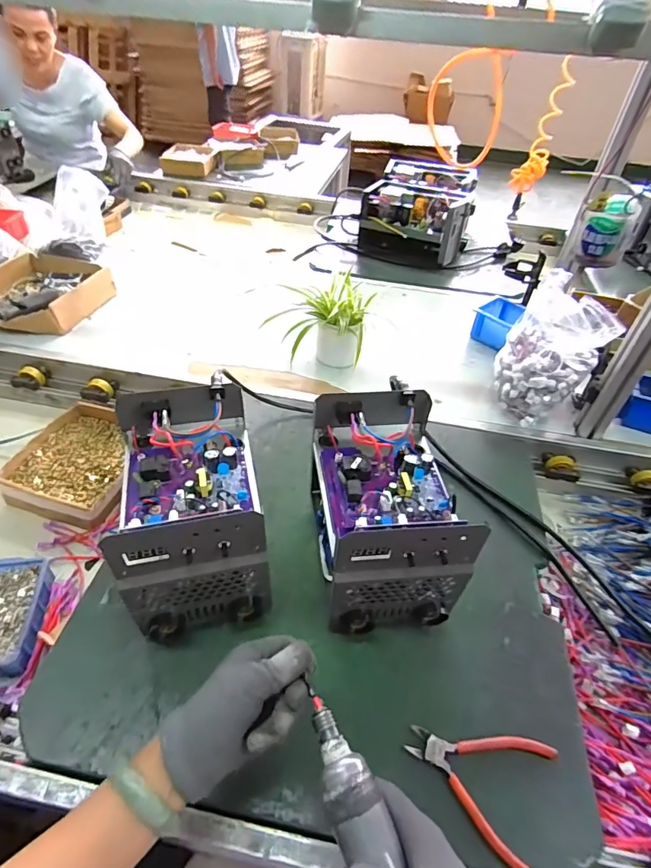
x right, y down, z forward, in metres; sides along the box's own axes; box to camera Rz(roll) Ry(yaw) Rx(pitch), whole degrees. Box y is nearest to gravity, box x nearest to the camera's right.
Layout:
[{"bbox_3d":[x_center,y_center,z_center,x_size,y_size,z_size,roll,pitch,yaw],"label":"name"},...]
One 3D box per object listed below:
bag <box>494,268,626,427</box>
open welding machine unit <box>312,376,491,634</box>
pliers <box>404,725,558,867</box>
[{"bbox_3d":[0.395,-0.146,0.839,0.134,0.198,0.166,-19,49,-22],"label":"bag"},{"bbox_3d":[0.069,0.095,0.570,0.144,0.189,0.230,-3,45,-8],"label":"open welding machine unit"},{"bbox_3d":[0.152,0.336,0.454,0.139,0.018,0.111,22,47,16],"label":"pliers"}]

